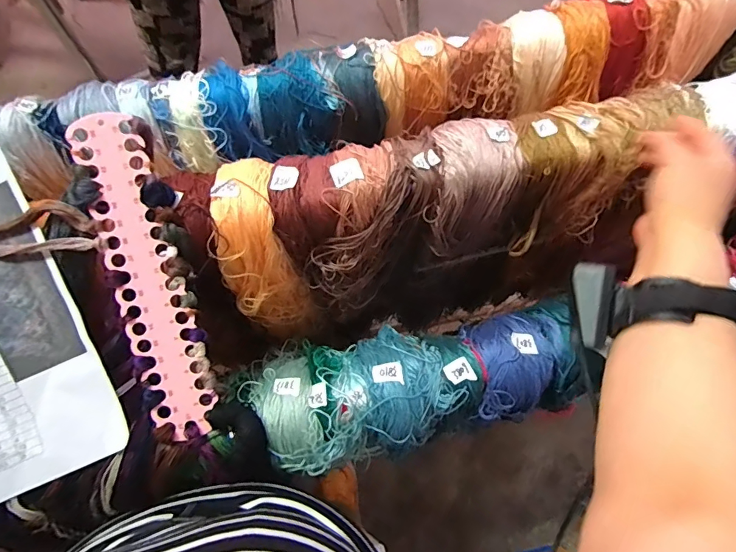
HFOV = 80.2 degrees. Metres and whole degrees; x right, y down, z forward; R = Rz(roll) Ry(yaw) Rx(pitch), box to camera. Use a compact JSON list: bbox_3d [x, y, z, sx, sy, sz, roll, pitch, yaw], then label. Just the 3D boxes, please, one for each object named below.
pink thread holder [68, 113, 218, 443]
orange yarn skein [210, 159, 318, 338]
[{"bbox_3d":[-0.198,0.005,0.390,0.049,0.008,0.289,-14,95,-6],"label":"pink thread holder"},{"bbox_3d":[-0.116,-0.011,0.514,0.080,0.266,0.118,-15,71,-6],"label":"orange yarn skein"}]

